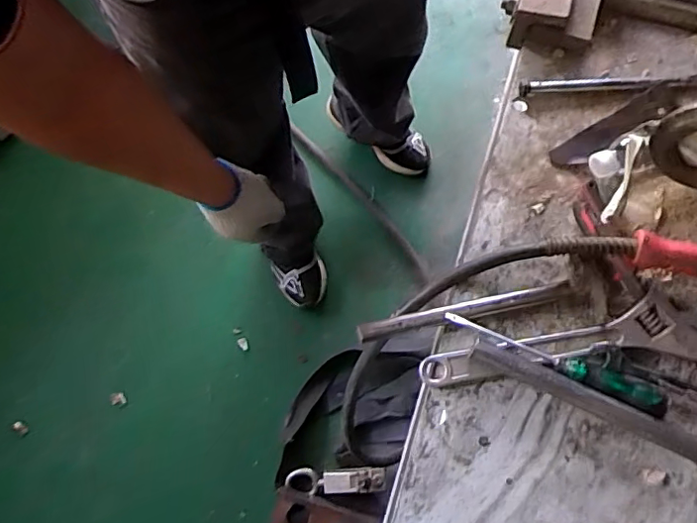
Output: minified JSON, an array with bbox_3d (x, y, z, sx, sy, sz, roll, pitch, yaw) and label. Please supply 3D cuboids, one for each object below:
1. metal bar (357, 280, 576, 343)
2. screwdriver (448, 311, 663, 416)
[{"bbox_3d":[0.145,0.060,0.682,0.268,0.017,0.020,-13,72,-2],"label":"metal bar"},{"bbox_3d":[0.243,0.116,0.652,0.263,0.032,0.033,24,75,10],"label":"screwdriver"}]

